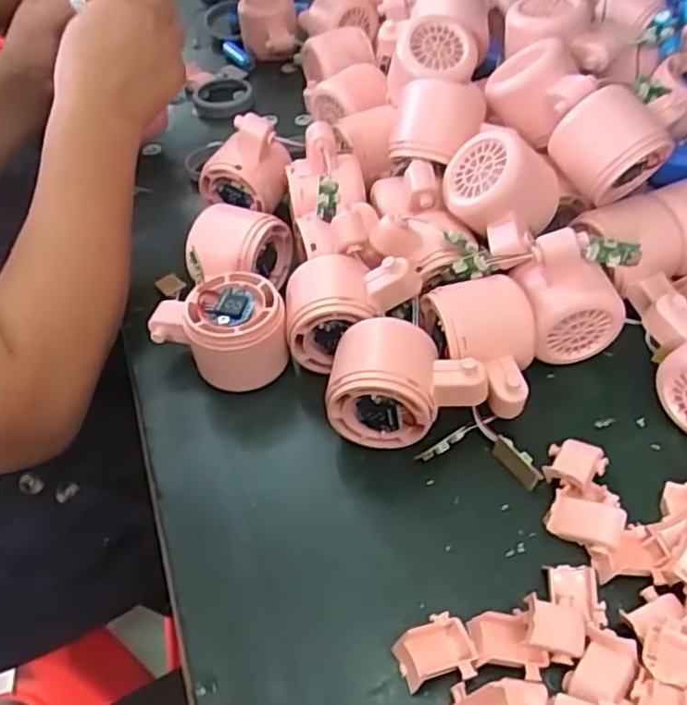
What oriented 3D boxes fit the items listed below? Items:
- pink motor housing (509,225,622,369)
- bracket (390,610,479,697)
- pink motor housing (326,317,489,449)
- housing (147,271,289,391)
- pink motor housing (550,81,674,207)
[{"bbox_3d":[0.130,-0.036,0.389,0.052,0.073,0.047,-13,49,-5],"label":"pink motor housing"},{"bbox_3d":[0.041,0.132,0.300,0.034,0.008,0.027,-17,50,-9],"label":"bracket"},{"bbox_3d":[0.035,0.018,0.374,0.083,0.053,0.054,2,50,7],"label":"pink motor housing"},{"bbox_3d":[-0.075,-0.008,0.413,0.082,0.054,0.060,-7,49,-1],"label":"housing"},{"bbox_3d":[0.165,-0.125,0.416,0.056,0.054,0.049,-23,51,-14],"label":"pink motor housing"}]

